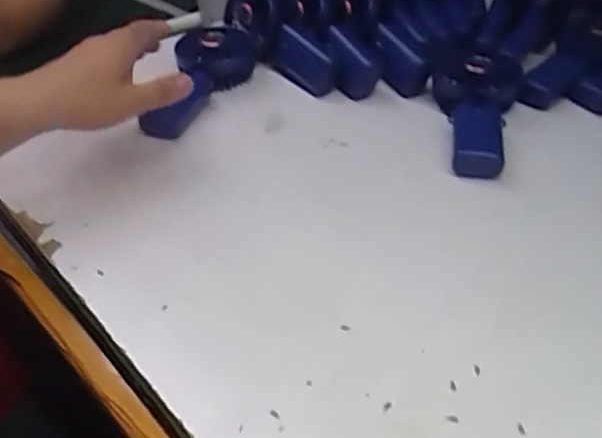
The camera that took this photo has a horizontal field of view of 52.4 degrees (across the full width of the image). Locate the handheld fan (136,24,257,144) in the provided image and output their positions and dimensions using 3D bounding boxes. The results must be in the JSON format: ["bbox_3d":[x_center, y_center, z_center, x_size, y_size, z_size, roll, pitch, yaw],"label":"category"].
[{"bbox_3d":[-0.110,-0.152,0.655,0.076,0.055,0.194,11,45,16],"label":"handheld fan"}]

